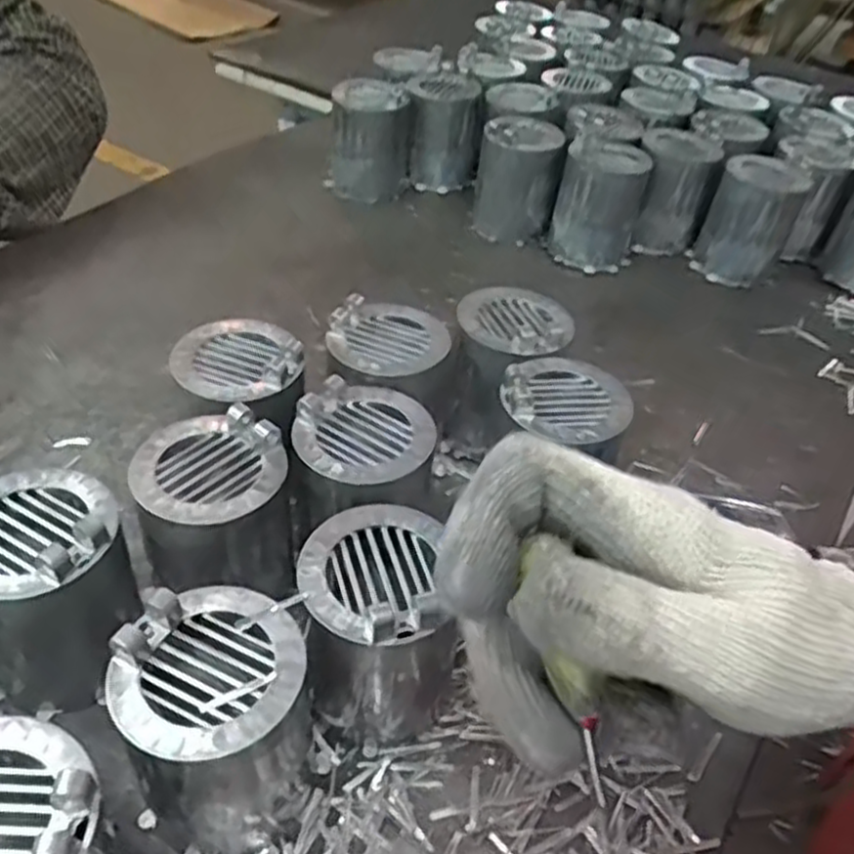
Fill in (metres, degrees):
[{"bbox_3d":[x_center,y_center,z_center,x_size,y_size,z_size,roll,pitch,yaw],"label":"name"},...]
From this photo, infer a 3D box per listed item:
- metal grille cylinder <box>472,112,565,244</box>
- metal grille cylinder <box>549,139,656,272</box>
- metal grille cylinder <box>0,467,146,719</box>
[{"bbox_3d":[0.102,-0.278,0.884,0.089,0.113,0.092,7,42,2],"label":"metal grille cylinder"},{"bbox_3d":[0.190,-0.248,0.867,0.090,0.111,0.091,13,43,7],"label":"metal grille cylinder"},{"bbox_3d":[-0.208,0.092,0.435,0.081,0.120,0.083,3,42,-3],"label":"metal grille cylinder"}]

